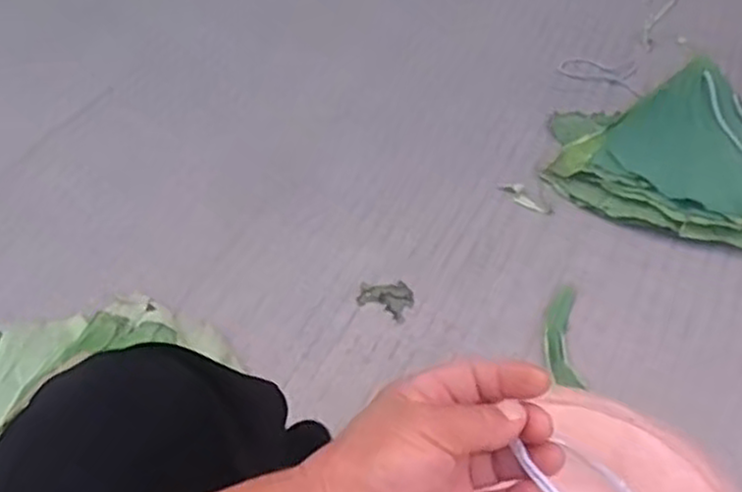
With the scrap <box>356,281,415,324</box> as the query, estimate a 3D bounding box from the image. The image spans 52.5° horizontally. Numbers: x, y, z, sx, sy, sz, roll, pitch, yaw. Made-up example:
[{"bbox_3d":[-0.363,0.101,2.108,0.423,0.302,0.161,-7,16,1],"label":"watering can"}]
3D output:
[{"bbox_3d":[0.022,0.069,1.023,0.076,0.004,0.059,22,52,19],"label":"scrap"}]

